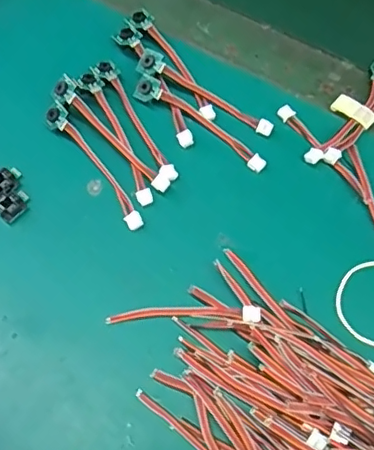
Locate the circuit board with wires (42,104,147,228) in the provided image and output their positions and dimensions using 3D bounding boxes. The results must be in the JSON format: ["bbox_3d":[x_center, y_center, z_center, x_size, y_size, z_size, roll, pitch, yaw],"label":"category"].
[{"bbox_3d":[-0.052,-0.033,0.312,0.012,0.009,0.088,-35,70,-16],"label":"circuit board with wires"}]

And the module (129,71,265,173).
[{"bbox_3d":[0.008,-0.060,0.326,0.089,0.008,0.015,33,68,14],"label":"module"}]

